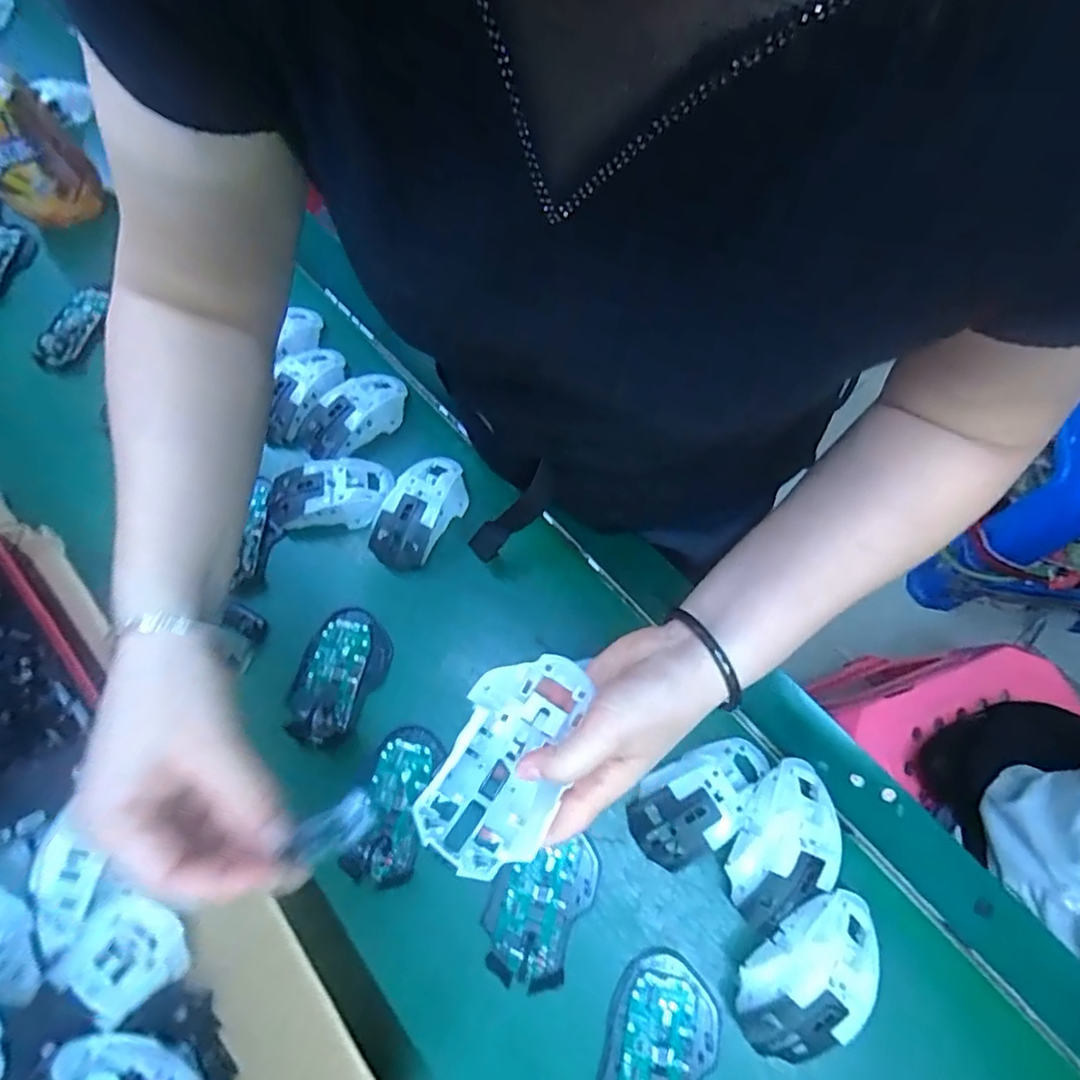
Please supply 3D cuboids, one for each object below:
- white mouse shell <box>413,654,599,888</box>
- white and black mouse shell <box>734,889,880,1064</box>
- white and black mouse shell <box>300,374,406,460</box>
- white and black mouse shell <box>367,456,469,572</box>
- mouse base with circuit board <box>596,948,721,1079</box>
[{"bbox_3d":[-0.016,0.117,0.327,0.061,0.031,0.113,24,71,12],"label":"white mouse shell"},{"bbox_3d":[0.183,0.293,0.408,0.117,0.043,0.069,-40,72,-9],"label":"white and black mouse shell"},{"bbox_3d":[-0.185,-0.125,0.603,0.114,0.034,0.058,-37,71,-8],"label":"white and black mouse shell"},{"bbox_3d":[-0.113,-0.029,0.560,0.069,0.034,0.116,29,76,14],"label":"white and black mouse shell"},{"bbox_3d":[0.081,0.351,0.413,0.072,0.015,0.115,18,73,12],"label":"mouse base with circuit board"}]

